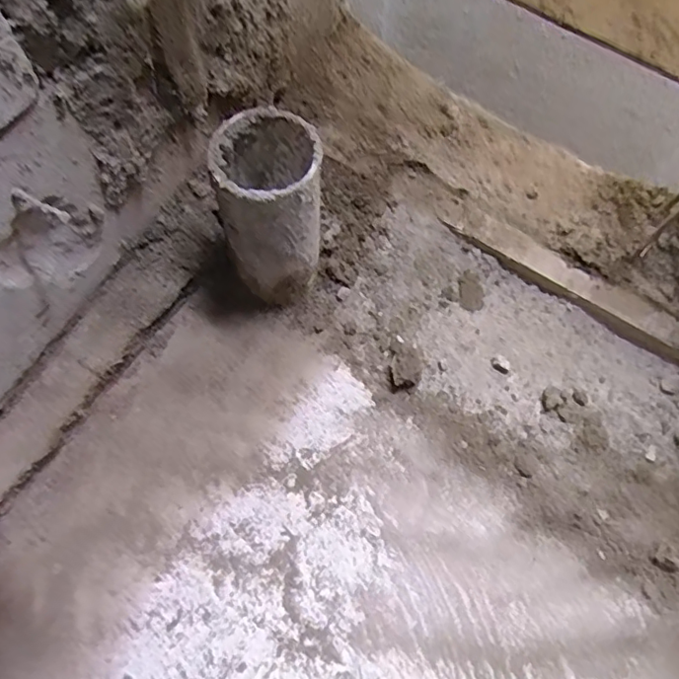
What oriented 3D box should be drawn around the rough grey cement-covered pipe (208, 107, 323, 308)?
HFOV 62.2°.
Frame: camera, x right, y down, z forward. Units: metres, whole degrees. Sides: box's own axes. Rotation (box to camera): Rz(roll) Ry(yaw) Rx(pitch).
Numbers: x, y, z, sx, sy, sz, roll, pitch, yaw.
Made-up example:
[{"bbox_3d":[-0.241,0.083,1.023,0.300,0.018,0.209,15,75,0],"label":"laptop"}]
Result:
[{"bbox_3d":[-0.063,-0.112,0.538,0.090,0.192,0.101,-9,72,-7],"label":"rough grey cement-covered pipe"}]

